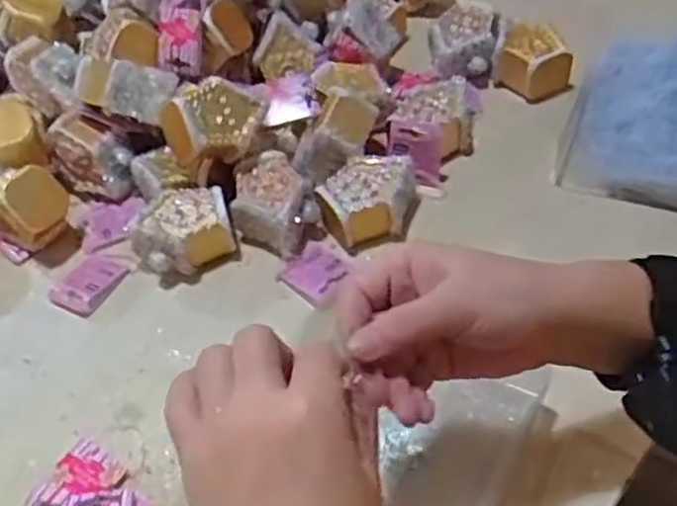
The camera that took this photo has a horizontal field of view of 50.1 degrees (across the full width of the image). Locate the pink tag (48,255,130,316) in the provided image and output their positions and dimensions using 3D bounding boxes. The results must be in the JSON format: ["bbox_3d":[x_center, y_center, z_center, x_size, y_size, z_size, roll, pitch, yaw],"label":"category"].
[{"bbox_3d":[-0.214,0.027,0.621,0.044,0.005,0.057,22,56,25],"label":"pink tag"}]

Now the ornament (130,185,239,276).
[{"bbox_3d":[-0.132,-0.015,0.620,0.084,0.051,0.063,-14,49,-3],"label":"ornament"}]

